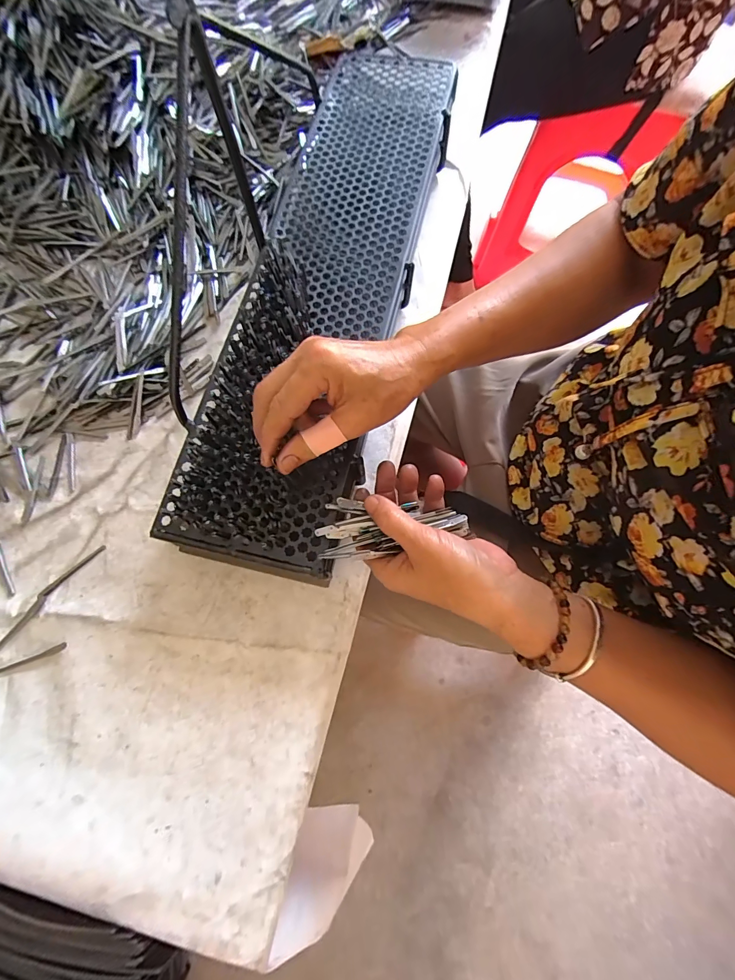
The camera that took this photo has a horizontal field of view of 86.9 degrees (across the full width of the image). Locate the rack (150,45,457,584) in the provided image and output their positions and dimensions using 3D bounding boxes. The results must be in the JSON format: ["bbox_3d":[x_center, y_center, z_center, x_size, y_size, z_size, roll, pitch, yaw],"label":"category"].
[{"bbox_3d":[-0.034,-0.228,0.378,0.155,0.033,0.612,13,74,5],"label":"rack"}]

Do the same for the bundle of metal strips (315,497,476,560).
[{"bbox_3d":[0.018,0.025,0.297,0.112,0.014,0.045,-8,75,2],"label":"bundle of metal strips"}]

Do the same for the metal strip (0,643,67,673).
[{"bbox_3d":[-0.296,0.148,0.339,0.065,0.004,0.006,-21,75,-4],"label":"metal strip"}]

